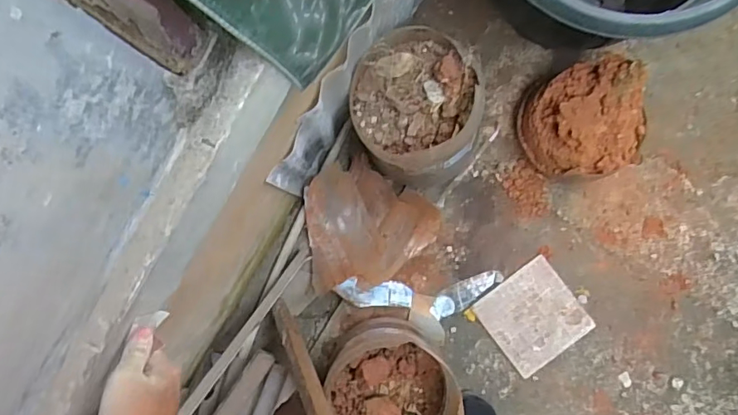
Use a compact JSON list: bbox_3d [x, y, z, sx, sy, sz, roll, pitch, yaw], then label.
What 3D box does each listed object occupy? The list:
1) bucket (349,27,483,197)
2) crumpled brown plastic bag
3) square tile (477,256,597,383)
[{"bbox_3d":[0.096,-0.180,1.045,0.244,0.278,0.282,-10,88,2],"label":"bucket"},{"bbox_3d":[0.001,0.029,1.121,0.279,0.100,0.272,-11,85,-2],"label":"crumpled brown plastic bag"},{"bbox_3d":[0.370,0.244,1.151,0.199,0.012,0.197,-37,86,-4],"label":"square tile"}]

